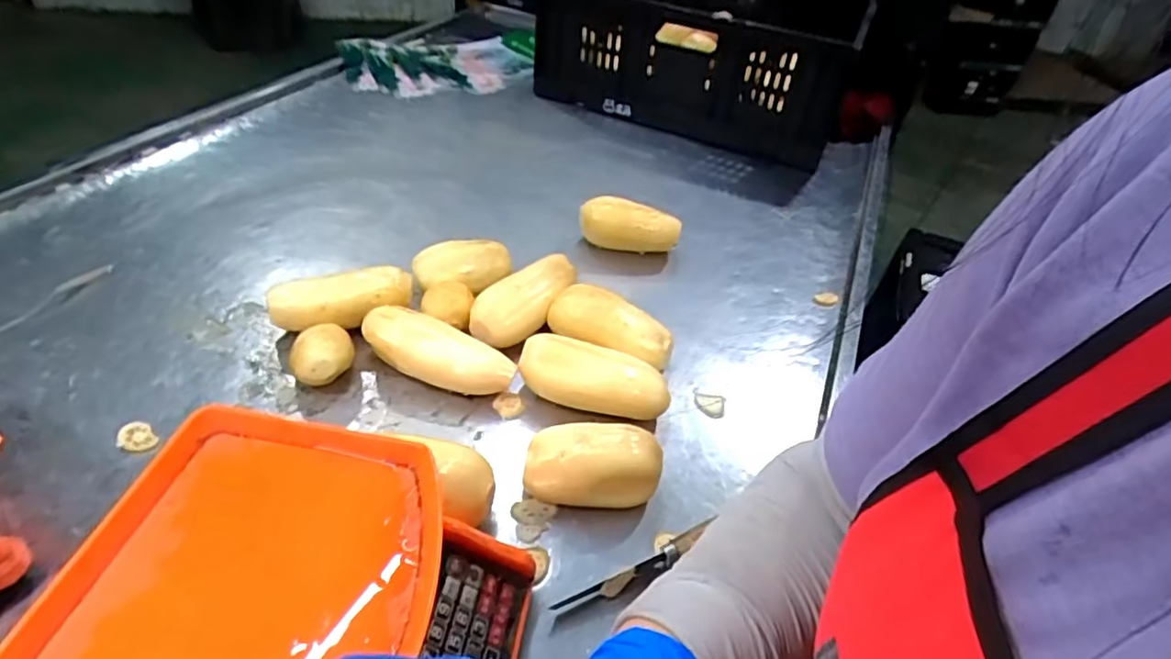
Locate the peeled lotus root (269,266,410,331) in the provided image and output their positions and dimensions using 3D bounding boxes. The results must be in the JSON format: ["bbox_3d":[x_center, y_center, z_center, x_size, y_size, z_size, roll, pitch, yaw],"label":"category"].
[{"bbox_3d":[-0.278,-0.026,0.713,0.156,0.067,0.061,-14,46,-22],"label":"peeled lotus root"}]

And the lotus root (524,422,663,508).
[{"bbox_3d":[0.007,0.130,0.587,0.126,0.063,0.071,3,41,-4],"label":"lotus root"}]

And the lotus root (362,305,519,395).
[{"bbox_3d":[-0.157,0.026,0.672,0.168,0.063,0.069,11,41,4],"label":"lotus root"}]

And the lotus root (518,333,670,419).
[{"bbox_3d":[0.009,0.059,0.669,0.161,0.061,0.079,16,42,10],"label":"lotus root"}]

